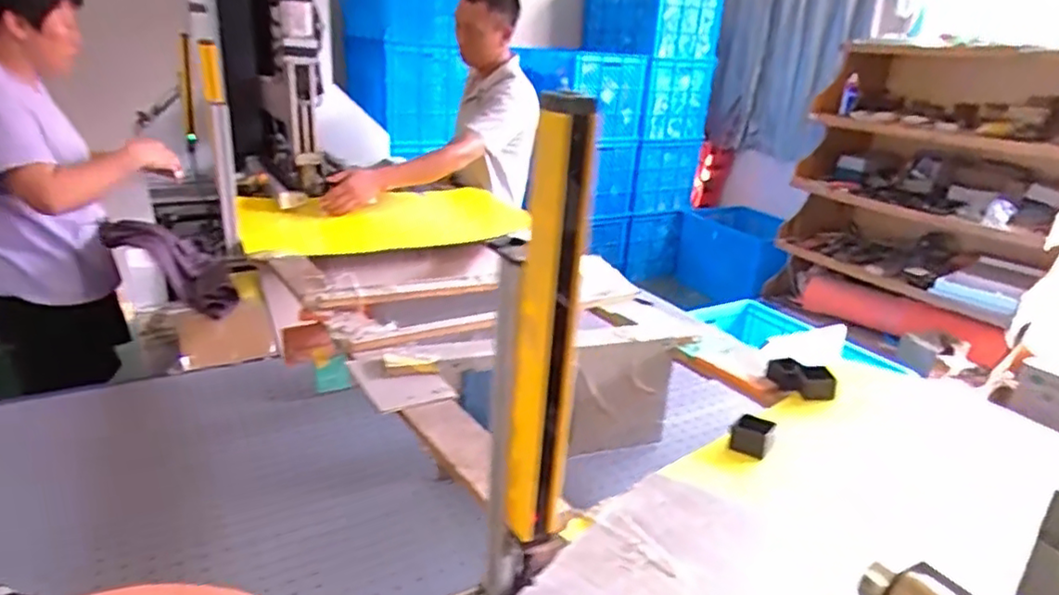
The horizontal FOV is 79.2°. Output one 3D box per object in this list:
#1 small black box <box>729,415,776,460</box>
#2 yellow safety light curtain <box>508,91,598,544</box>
[{"bbox_3d":[0.281,0.176,0.814,0.042,0.034,0.042,17,26,29],"label":"small black box"},{"bbox_3d":[0.012,0.031,0.453,0.044,0.327,0.036,4,22,1],"label":"yellow safety light curtain"}]

